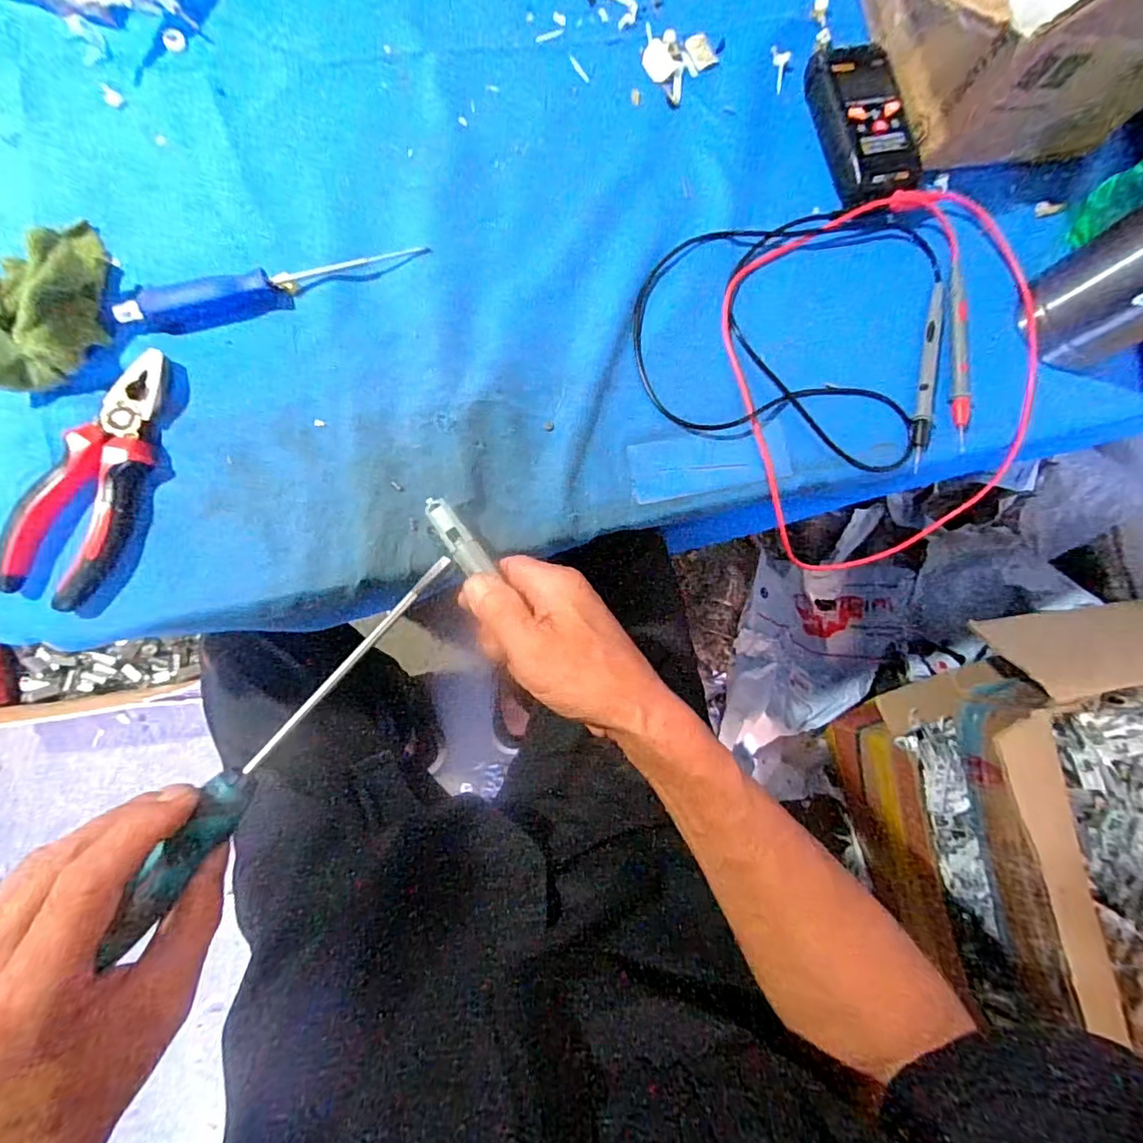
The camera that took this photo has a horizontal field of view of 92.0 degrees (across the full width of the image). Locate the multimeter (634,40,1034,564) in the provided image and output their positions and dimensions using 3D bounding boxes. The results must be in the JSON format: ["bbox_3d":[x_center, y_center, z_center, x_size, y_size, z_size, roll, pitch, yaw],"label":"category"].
[{"bbox_3d":[0.210,-0.177,0.414,0.306,0.068,0.297,45,80,0],"label":"multimeter"}]

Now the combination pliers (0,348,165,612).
[{"bbox_3d":[-0.283,-0.057,0.333,0.060,0.020,0.156,20,82,-3],"label":"combination pliers"}]

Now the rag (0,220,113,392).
[{"bbox_3d":[-0.311,-0.163,0.327,0.049,0.042,0.116,11,83,-5],"label":"rag"}]

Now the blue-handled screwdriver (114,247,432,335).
[{"bbox_3d":[-0.190,-0.186,0.358,0.186,0.017,0.024,-20,86,-8],"label":"blue-handled screwdriver"}]

